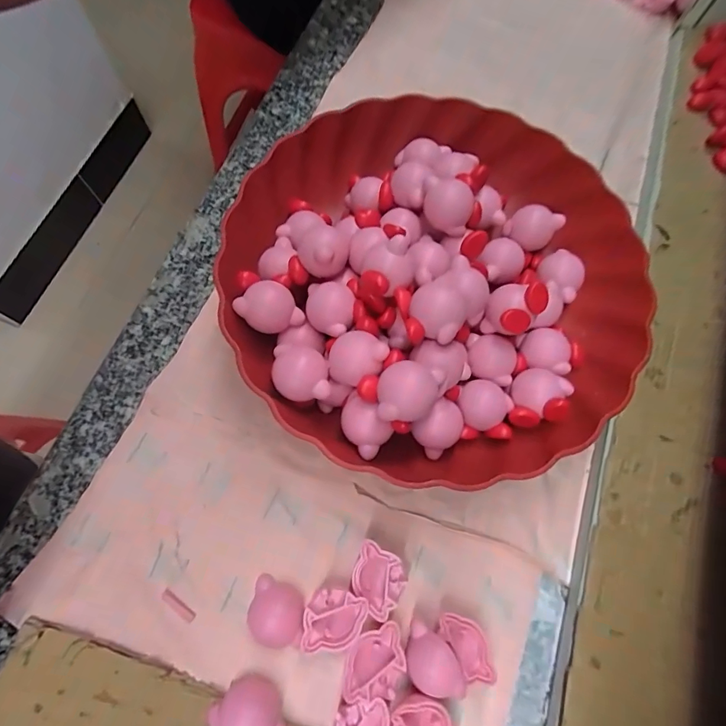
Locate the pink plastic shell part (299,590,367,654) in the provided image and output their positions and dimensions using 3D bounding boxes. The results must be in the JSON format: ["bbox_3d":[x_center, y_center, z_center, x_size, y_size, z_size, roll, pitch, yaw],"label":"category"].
[{"bbox_3d":[-0.015,0.131,0.213,0.030,0.007,0.029,9,73,0],"label":"pink plastic shell part"}]

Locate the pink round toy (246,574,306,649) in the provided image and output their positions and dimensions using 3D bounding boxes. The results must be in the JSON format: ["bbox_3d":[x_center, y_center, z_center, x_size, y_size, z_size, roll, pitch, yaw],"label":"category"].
[{"bbox_3d":[-0.044,0.130,0.217,0.029,0.010,0.030,1,74,-2],"label":"pink round toy"}]

